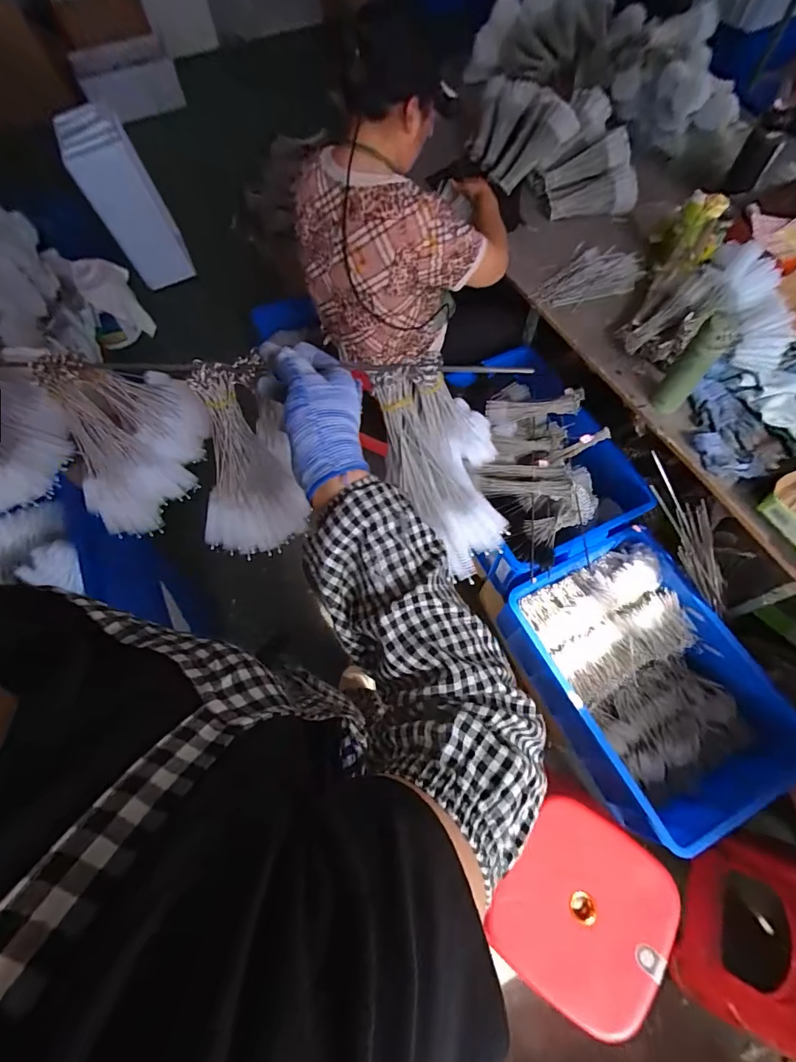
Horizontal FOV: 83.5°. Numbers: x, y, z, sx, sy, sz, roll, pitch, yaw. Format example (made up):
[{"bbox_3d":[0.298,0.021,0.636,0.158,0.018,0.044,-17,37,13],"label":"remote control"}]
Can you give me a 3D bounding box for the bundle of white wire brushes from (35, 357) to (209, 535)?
[{"bbox_3d":[-0.309,-0.119,0.513,0.079,0.187,0.189,21,65,12],"label":"bundle of white wire brushes"}]

